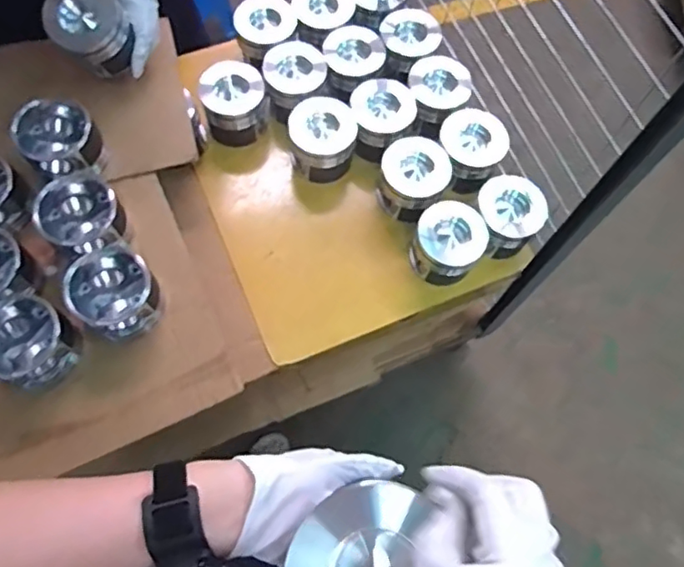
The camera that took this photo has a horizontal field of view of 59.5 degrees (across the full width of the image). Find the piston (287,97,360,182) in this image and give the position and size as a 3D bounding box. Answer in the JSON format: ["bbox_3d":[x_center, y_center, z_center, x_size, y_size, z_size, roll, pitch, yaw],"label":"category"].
[{"bbox_3d":[-0.037,-0.266,1.091,0.124,0.102,0.132,2,68,-1],"label":"piston"}]

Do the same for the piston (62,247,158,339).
[{"bbox_3d":[-0.319,0.013,0.850,0.111,0.089,0.117,40,73,13],"label":"piston"}]

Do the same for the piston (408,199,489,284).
[{"bbox_3d":[0.175,-0.066,1.004,0.111,0.100,0.104,1,68,-1],"label":"piston"}]

